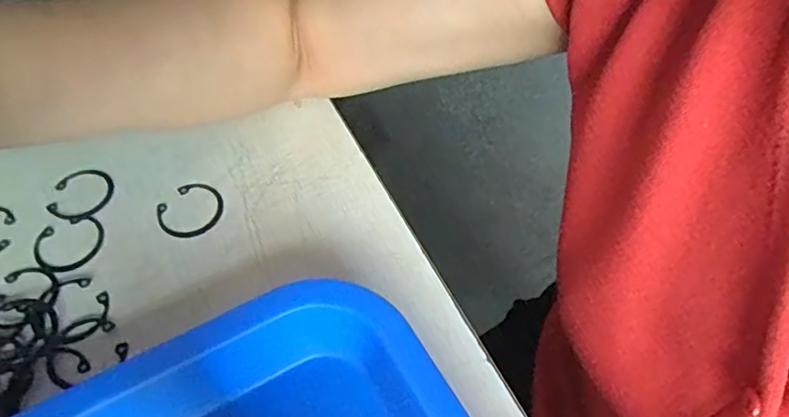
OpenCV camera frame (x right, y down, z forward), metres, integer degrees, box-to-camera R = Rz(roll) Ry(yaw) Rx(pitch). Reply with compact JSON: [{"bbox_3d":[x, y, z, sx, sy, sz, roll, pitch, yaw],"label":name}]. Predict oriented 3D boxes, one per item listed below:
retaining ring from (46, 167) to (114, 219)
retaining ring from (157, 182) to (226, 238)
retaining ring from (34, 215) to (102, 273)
[{"bbox_3d":[-0.179,-0.009,0.338,0.034,0.004,0.034,-1,59,1],"label":"retaining ring"},{"bbox_3d":[-0.115,0.000,0.332,0.033,0.004,0.037,31,60,21],"label":"retaining ring"},{"bbox_3d":[-0.176,0.019,0.320,0.035,0.004,0.033,0,54,0],"label":"retaining ring"}]

